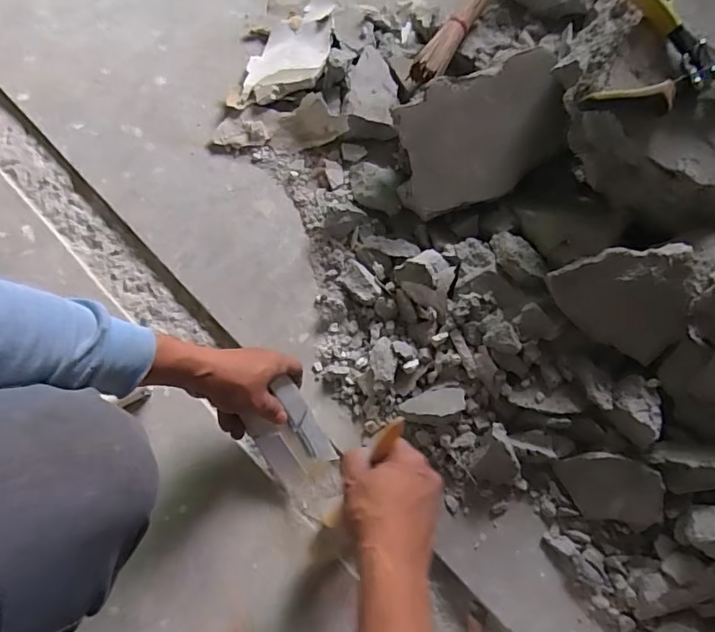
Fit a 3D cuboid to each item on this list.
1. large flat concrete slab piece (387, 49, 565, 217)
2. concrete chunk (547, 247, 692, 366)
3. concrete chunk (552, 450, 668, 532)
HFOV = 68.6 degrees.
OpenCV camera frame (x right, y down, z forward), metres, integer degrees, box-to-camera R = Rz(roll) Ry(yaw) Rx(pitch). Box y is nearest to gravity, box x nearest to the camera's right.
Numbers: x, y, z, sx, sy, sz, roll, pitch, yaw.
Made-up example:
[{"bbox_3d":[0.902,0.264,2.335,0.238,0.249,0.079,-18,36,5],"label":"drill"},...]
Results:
[{"bbox_3d":[0.155,-0.228,0.670,0.214,0.027,0.157,-16,97,2],"label":"large flat concrete slab piece"},{"bbox_3d":[0.284,-0.015,0.576,0.138,0.026,0.119,2,108,13],"label":"concrete chunk"},{"bbox_3d":[0.274,0.186,0.573,0.103,0.019,0.069,0,90,32],"label":"concrete chunk"}]

